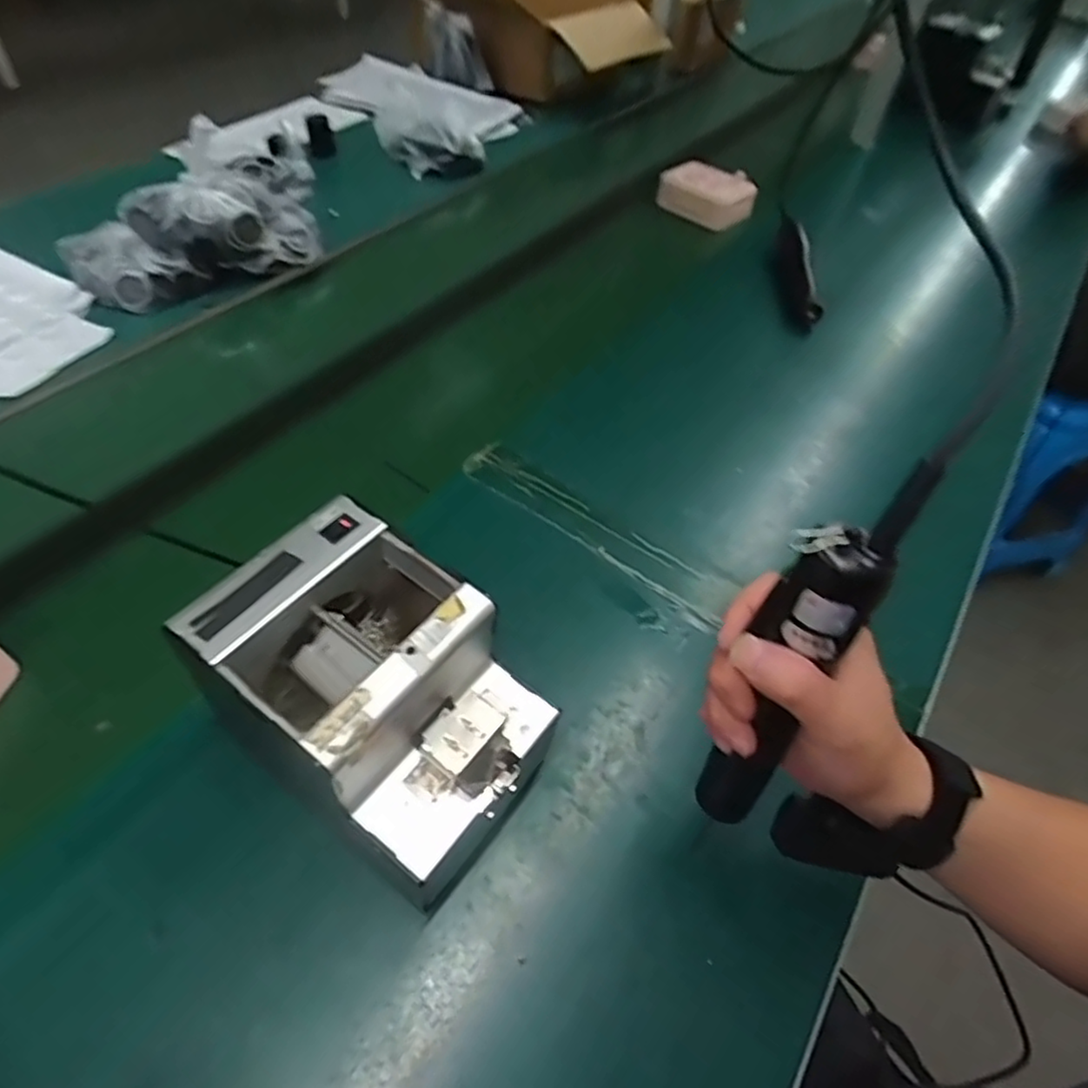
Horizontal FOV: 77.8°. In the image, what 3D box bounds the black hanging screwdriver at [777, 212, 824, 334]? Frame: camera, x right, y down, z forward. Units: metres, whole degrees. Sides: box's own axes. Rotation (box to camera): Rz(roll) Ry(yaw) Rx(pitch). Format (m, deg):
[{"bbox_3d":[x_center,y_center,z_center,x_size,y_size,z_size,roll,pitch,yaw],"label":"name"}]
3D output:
[{"bbox_3d":[0.334,-0.360,0.888,0.031,0.040,0.177,0,70,-7],"label":"black hanging screwdriver"}]

